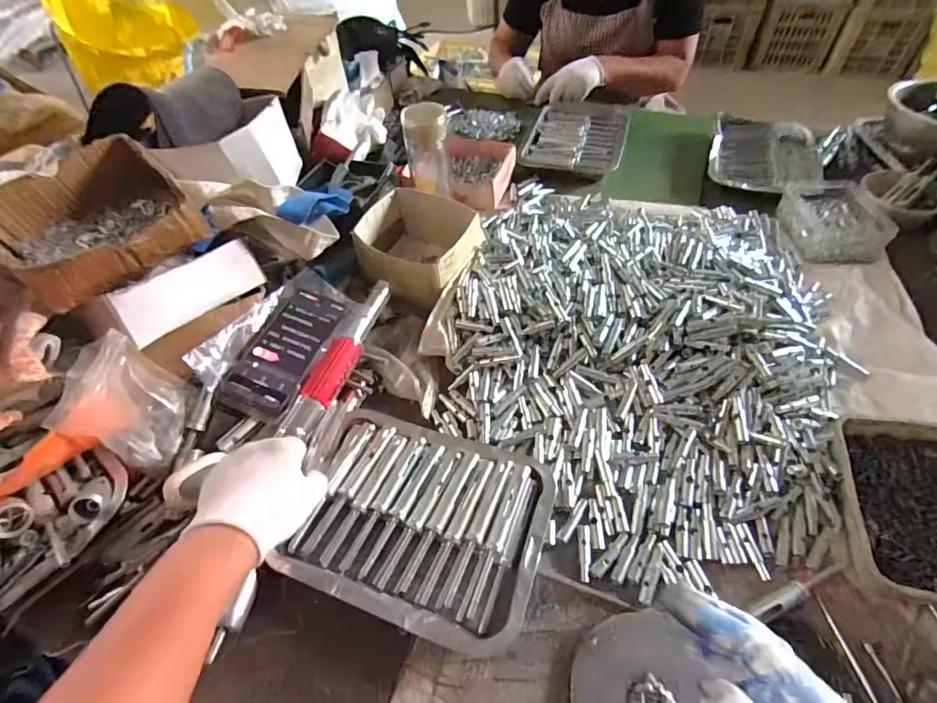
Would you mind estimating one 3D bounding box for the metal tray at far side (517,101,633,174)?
[{"bbox_3d":[0.217,-0.431,0.922,0.184,0.017,0.254,12,53,14],"label":"metal tray at far side"}]

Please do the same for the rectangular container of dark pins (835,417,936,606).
[{"bbox_3d":[0.429,0.151,0.441,0.125,0.051,0.177,9,52,12],"label":"rectangular container of dark pins"}]

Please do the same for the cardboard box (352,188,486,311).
[{"bbox_3d":[-0.076,-0.153,0.681,0.167,0.081,0.148,23,56,21],"label":"cardboard box"}]

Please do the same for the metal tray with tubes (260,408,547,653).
[{"bbox_3d":[-0.047,0.161,0.458,0.240,0.024,0.183,13,53,15],"label":"metal tray with tubes"}]

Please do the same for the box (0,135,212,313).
[{"bbox_3d":[-0.402,-0.142,0.498,0.167,0.067,0.167,34,61,27],"label":"box"}]

